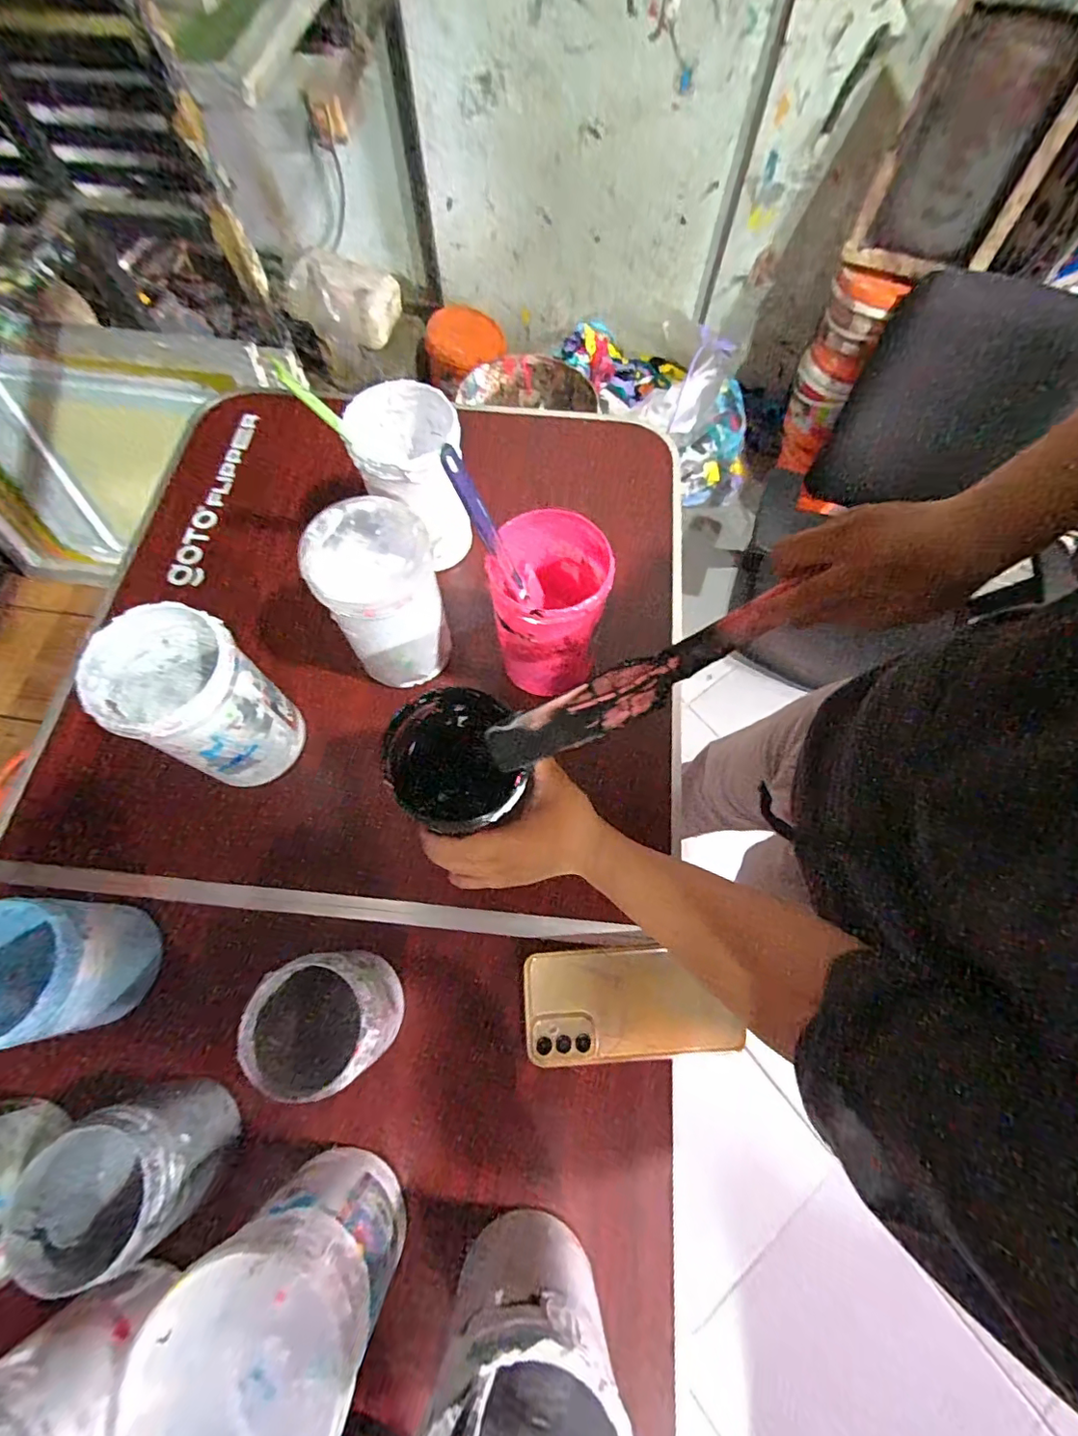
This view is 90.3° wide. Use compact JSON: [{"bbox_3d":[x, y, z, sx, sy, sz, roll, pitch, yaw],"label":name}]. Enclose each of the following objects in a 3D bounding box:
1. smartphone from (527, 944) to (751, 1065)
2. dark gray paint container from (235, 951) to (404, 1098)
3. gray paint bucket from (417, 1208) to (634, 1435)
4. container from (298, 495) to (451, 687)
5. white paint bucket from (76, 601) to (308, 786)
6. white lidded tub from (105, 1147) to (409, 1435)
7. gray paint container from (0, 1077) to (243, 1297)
[{"bbox_3d":[0.069,0.219,0.415,0.157,0.006,0.076,-3,68,-2],"label":"smartphone"},{"bbox_3d":[-0.144,0.208,0.374,0.080,0.098,0.077,0,68,-1],"label":"dark gray paint container"},{"bbox_3d":[-0.005,0.356,0.291,0.089,0.156,0.098,-1,68,-1],"label":"gray paint bucket"},{"bbox_3d":[-0.130,-0.097,0.469,0.095,0.155,0.095,-10,68,-5],"label":"container"},{"bbox_3d":[-0.261,-0.009,0.430,0.092,0.150,0.090,0,68,-1],"label":"white paint bucket"},{"bbox_3d":[-0.134,0.319,0.300,0.092,0.159,0.089,0,68,-1],"label":"white lidded tub"},{"bbox_3d":[-0.253,0.284,0.336,0.098,0.074,0.079,-28,71,-12],"label":"gray paint container"}]

